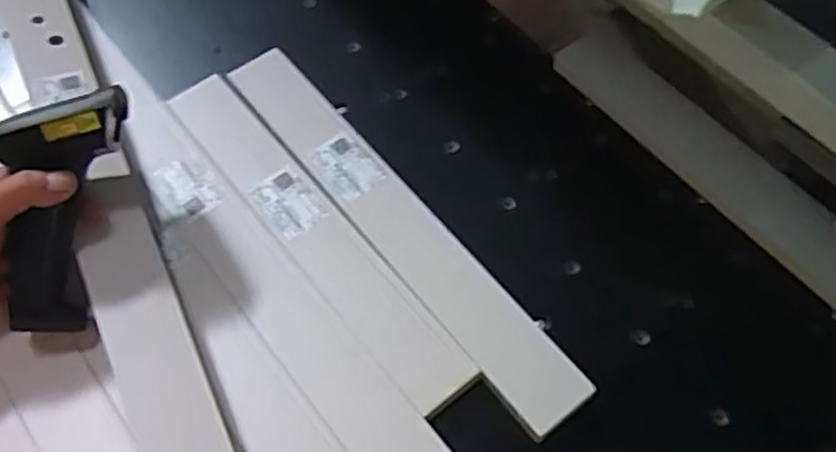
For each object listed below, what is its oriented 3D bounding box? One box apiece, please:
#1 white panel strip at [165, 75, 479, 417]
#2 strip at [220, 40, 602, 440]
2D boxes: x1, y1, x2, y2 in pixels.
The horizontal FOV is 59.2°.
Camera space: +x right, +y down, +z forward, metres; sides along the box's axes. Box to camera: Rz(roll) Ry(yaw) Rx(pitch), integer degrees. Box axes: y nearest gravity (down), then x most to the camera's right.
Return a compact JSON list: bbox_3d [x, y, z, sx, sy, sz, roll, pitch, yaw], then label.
[{"bbox_3d":[-0.085,-0.003,0.557,0.048,0.008,0.349,-35,65,-17],"label":"white panel strip"},{"bbox_3d":[-0.022,-0.009,0.558,0.056,0.010,0.394,-35,65,-17],"label":"strip"}]

